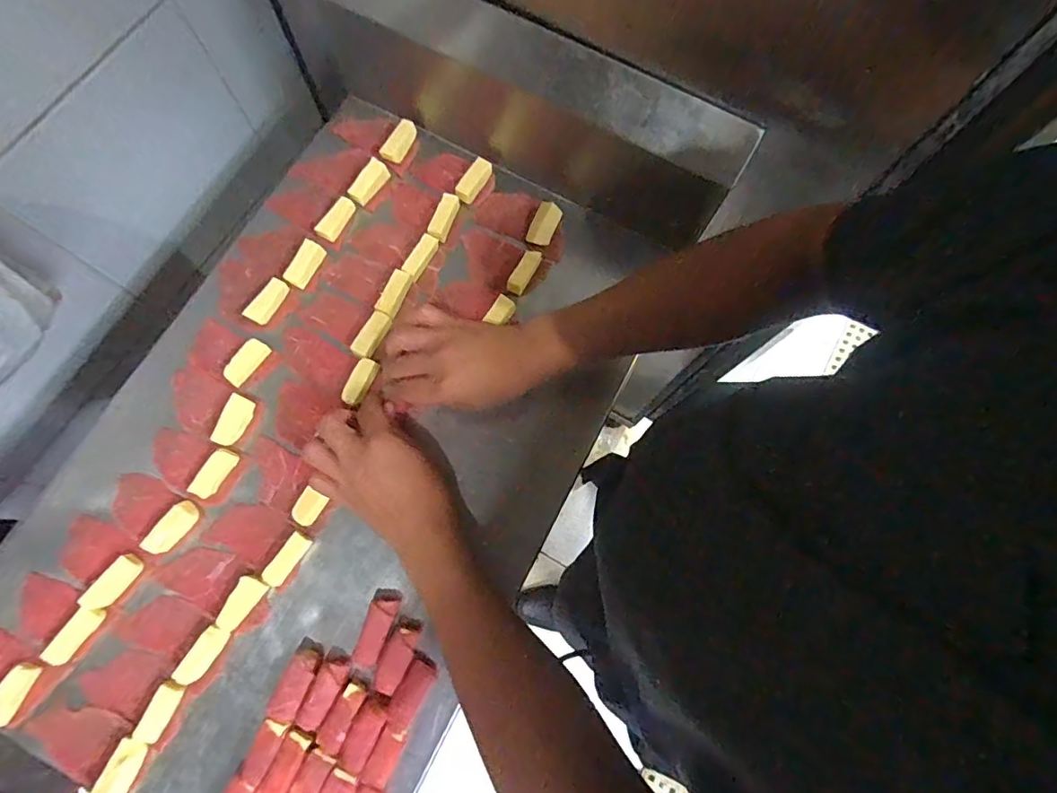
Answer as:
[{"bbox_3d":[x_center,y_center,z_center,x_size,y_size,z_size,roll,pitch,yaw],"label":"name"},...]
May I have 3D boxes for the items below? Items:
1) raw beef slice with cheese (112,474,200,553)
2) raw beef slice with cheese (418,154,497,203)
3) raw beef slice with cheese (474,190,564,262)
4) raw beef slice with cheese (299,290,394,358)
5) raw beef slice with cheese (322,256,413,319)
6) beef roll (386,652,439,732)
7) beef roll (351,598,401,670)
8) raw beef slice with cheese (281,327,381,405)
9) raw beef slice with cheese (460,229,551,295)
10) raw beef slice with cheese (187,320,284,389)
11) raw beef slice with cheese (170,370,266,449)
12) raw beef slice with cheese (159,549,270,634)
[{"bbox_3d":[-0.342,0.103,0.471,0.083,0.012,0.052,29,75,6],"label":"raw beef slice with cheese"},{"bbox_3d":[-0.076,-0.242,0.565,0.076,0.020,0.055,31,76,7],"label":"raw beef slice with cheese"},{"bbox_3d":[-0.001,-0.195,0.561,0.101,0.023,0.058,28,75,6],"label":"raw beef slice with cheese"},{"bbox_3d":[-0.183,-0.078,0.526,0.086,0.017,0.047,31,76,7],"label":"raw beef slice with cheese"},{"bbox_3d":[-0.164,-0.121,0.537,0.089,0.013,0.049,30,76,6],"label":"raw beef slice with cheese"},{"bbox_3d":[-0.097,0.246,0.437,0.024,0.022,0.054,26,75,5],"label":"beef roll"},{"bbox_3d":[-0.131,0.203,0.454,0.023,0.024,0.056,19,75,3],"label":"beef roll"},{"bbox_3d":[-0.201,-0.032,0.516,0.103,0.013,0.046,25,75,5],"label":"raw beef slice with cheese"},{"bbox_3d":[-0.030,-0.141,0.547,0.097,0.018,0.053,30,76,6],"label":"raw beef slice with cheese"},{"bbox_3d":[-0.289,-0.040,0.510,0.077,0.009,0.047,25,75,5],"label":"raw beef slice with cheese"},{"bbox_3d":[-0.297,0.011,0.493,0.090,0.012,0.051,24,75,5],"label":"raw beef slice with cheese"},{"bbox_3d":[-0.273,0.167,0.460,0.096,0.011,0.049,28,75,6],"label":"raw beef slice with cheese"}]

